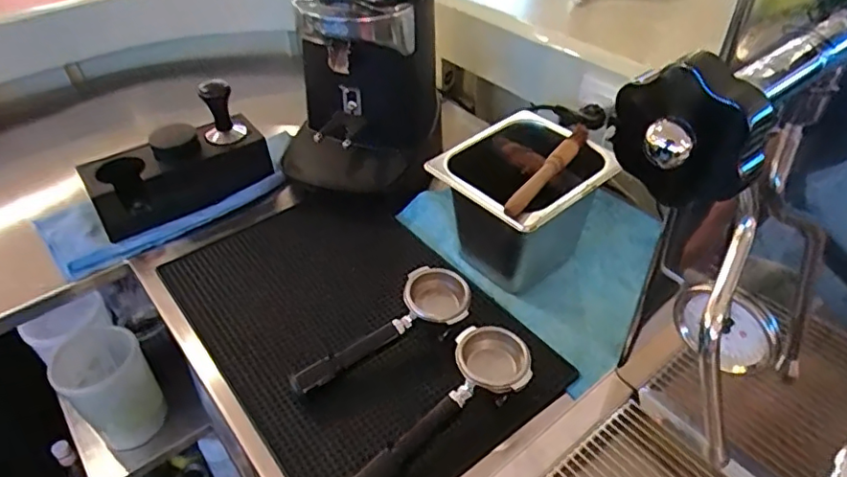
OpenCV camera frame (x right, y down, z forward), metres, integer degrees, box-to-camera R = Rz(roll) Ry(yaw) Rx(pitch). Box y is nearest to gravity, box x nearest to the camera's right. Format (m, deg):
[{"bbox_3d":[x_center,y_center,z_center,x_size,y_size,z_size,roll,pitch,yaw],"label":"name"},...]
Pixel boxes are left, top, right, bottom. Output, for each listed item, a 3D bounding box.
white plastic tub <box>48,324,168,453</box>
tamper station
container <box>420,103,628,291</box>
[{"bbox_3d":[-0.521,0.246,0.964,0.146,0.180,0.131,32,52,32],"label":"white plastic tub"},{"bbox_3d":[-0.346,-0.113,0.803,0.236,0.150,0.099,-26,47,-24],"label":"tamper station"},{"bbox_3d":[0.115,-0.036,0.689,0.171,0.159,0.160,-28,48,-25],"label":"container"}]

